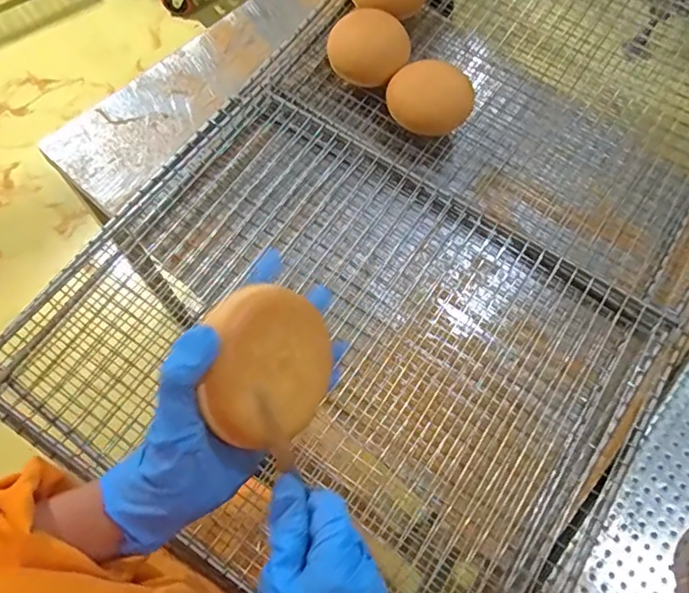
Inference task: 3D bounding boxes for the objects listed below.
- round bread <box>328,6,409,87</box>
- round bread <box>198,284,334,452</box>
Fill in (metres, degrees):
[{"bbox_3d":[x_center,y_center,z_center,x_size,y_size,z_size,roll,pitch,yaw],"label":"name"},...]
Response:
[{"bbox_3d":[0.029,-0.290,0.656,0.096,0.048,0.084,6,69,-2],"label":"round bread"},{"bbox_3d":[-0.050,0.042,0.343,0.090,0.034,0.090,-40,116,-35],"label":"round bread"}]

